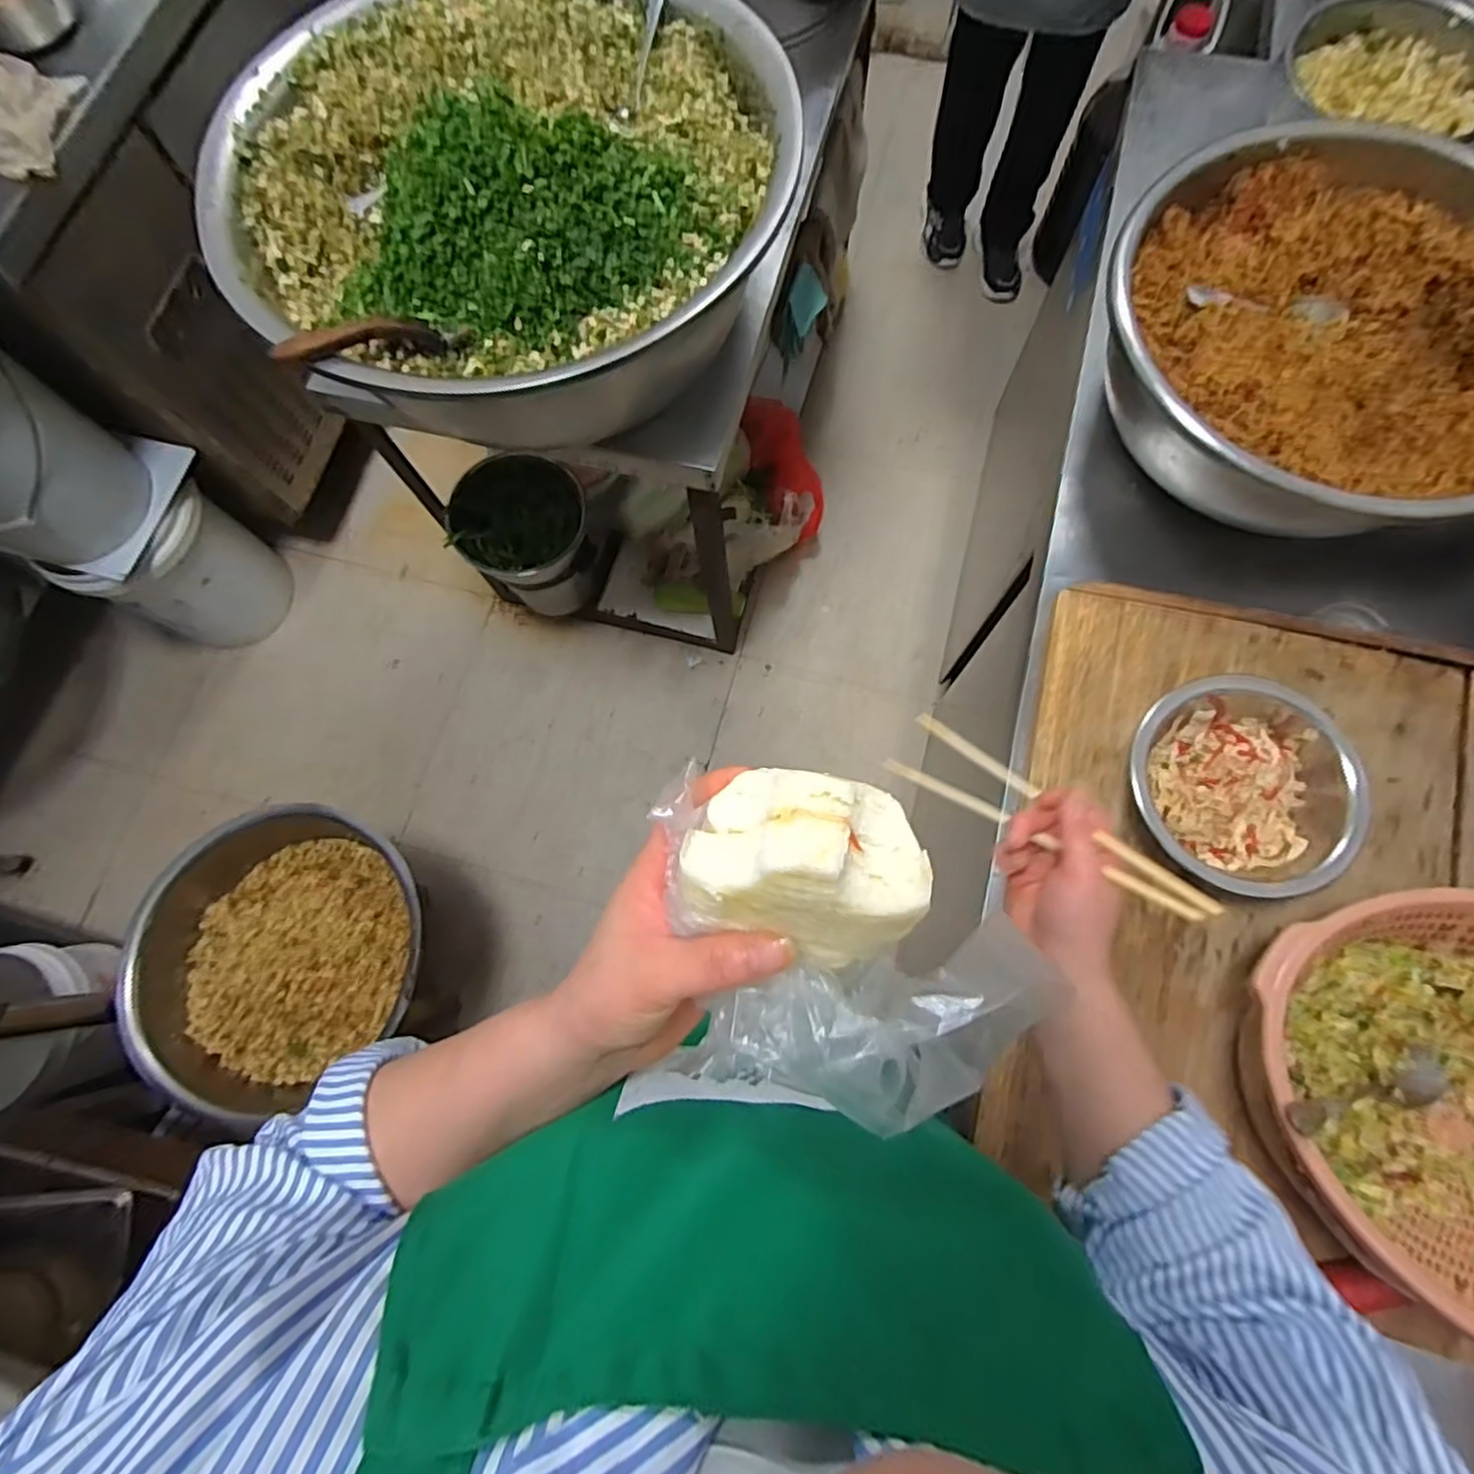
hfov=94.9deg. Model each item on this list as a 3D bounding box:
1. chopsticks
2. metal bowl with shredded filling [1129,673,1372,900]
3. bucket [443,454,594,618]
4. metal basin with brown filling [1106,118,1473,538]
[{"bbox_3d":[0.195,0.048,0.441,0.217,0.031,0.040,32,76,40],"label":"chopsticks"},{"bbox_3d":[0.436,0.041,0.589,0.178,0.071,0.184,0,75,2],"label":"metal bowl with shredded filling"},{"bbox_3d":[-0.400,-0.381,1.367,0.242,0.315,0.207,-19,75,-3],"label":"bucket"},{"bbox_3d":[0.571,-0.393,0.669,0.418,0.116,0.412,0,75,2],"label":"metal basin with brown filling"}]

